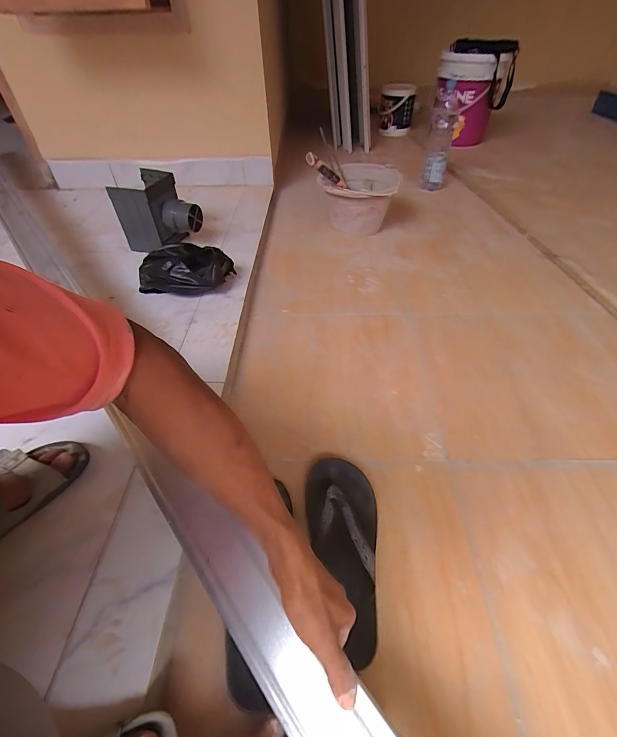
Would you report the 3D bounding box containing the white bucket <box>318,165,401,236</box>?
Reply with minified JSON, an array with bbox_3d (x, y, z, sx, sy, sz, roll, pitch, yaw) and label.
[{"bbox_3d":[0.165,-0.527,1.131,0.200,0.165,0.217,-2,47,2],"label":"white bucket"}]

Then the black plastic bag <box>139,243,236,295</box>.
[{"bbox_3d":[-0.317,-0.249,0.901,0.234,0.088,0.142,8,47,9],"label":"black plastic bag"}]

